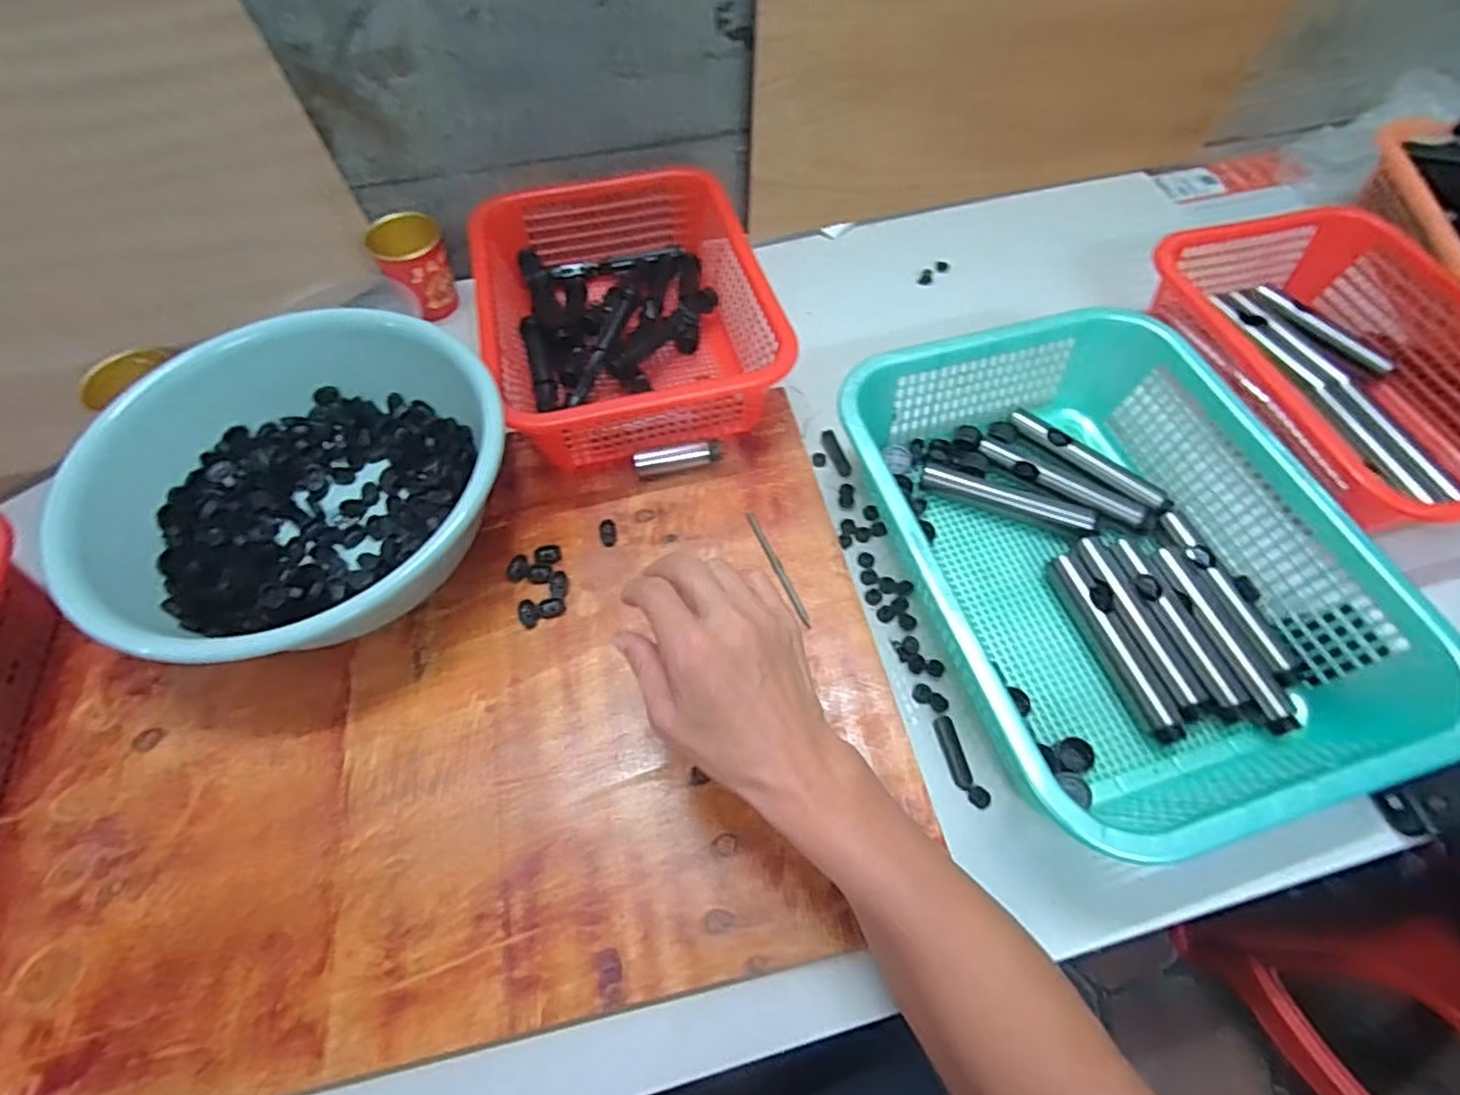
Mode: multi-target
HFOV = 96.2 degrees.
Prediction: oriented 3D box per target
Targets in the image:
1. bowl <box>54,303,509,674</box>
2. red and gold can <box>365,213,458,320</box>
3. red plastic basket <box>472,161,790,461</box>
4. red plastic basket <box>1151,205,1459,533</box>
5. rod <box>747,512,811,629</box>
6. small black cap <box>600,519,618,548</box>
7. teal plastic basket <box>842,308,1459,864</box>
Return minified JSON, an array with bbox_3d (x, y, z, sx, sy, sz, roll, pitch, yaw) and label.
[{"bbox_3d":[-0.319,-0.049,0.509,0.293,0.107,0.276,0,60,0],"label":"bowl"},{"bbox_3d":[-0.322,-0.288,0.675,0.069,0.080,0.073,-23,63,-13],"label":"red and gold can"},{"bbox_3d":[-0.103,-0.232,0.625,0.241,0.086,0.315,-15,61,-9],"label":"red plastic basket"},{"bbox_3d":[0.557,-0.167,0.603,0.244,0.098,0.332,-12,61,-7],"label":"red plastic basket"},{"bbox_3d":[0.038,0.016,0.532,0.009,0.004,0.112,-20,62,-12],"label":"rod"},{"bbox_3d":[-0.102,-0.013,0.548,0.014,0.007,0.026,-13,61,-8],"label":"small black cap"},{"bbox_3d":[0.281,0.004,0.497,0.311,0.100,0.400,-15,61,-9],"label":"teal plastic basket"}]

